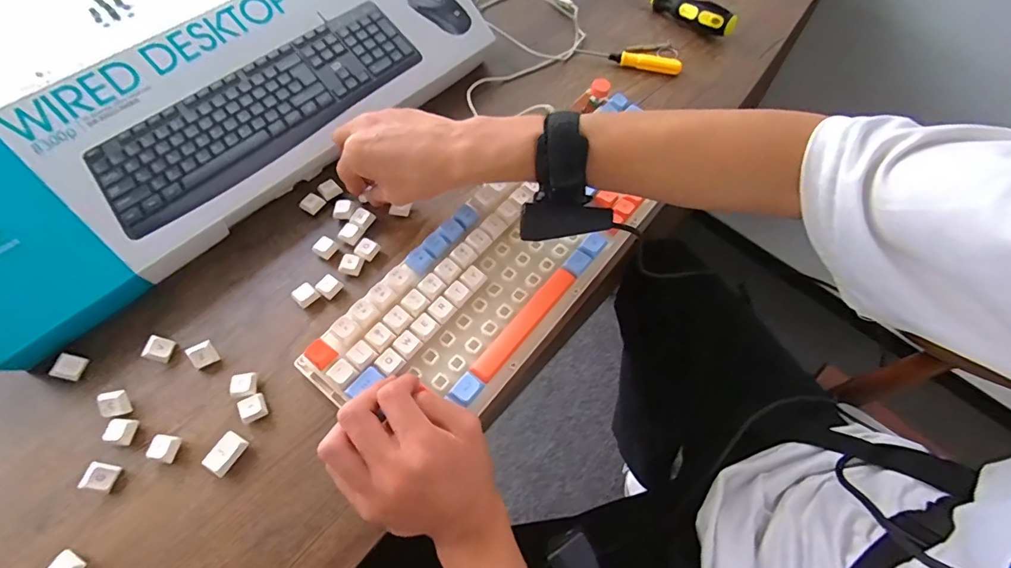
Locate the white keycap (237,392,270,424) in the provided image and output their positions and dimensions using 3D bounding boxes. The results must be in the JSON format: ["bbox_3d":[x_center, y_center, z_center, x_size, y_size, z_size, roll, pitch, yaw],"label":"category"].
[{"bbox_3d":[-0.189,0.093,0.353,0.018,0.010,0.019,-28,65,-15],"label":"white keycap"}]

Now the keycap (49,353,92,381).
[{"bbox_3d":[-0.338,0.064,0.367,0.015,0.012,0.019,7,61,3],"label":"keycap"}]

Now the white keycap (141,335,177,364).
[{"bbox_3d":[-0.274,0.051,0.375,0.016,0.015,0.020,5,61,2],"label":"white keycap"}]

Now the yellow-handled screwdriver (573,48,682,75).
[{"bbox_3d":[0.147,-0.269,0.560,0.123,0.019,0.017,16,62,8],"label":"yellow-handled screwdriver"}]

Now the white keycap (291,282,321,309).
[{"bbox_3d":[-0.170,0.009,0.401,0.018,0.010,0.018,-39,68,-20],"label":"white keycap"}]

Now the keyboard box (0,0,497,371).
[{"bbox_3d":[-0.239,-0.160,0.433,0.530,0.046,0.165,-45,103,-21],"label":"keyboard box"}]

